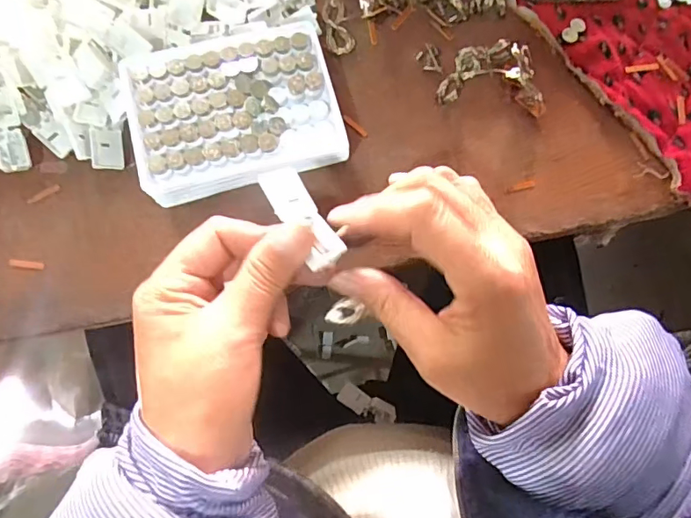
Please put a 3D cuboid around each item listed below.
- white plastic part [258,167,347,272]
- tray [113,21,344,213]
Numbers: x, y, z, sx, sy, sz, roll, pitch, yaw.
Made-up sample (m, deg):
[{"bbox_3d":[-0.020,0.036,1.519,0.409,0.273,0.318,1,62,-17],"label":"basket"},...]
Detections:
[{"bbox_3d":[-0.022,-0.022,0.249,0.021,0.006,0.057,-32,77,-8],"label":"white plastic part"},{"bbox_3d":[-0.073,-0.096,0.330,0.130,0.032,0.102,-16,79,-5],"label":"tray"}]

